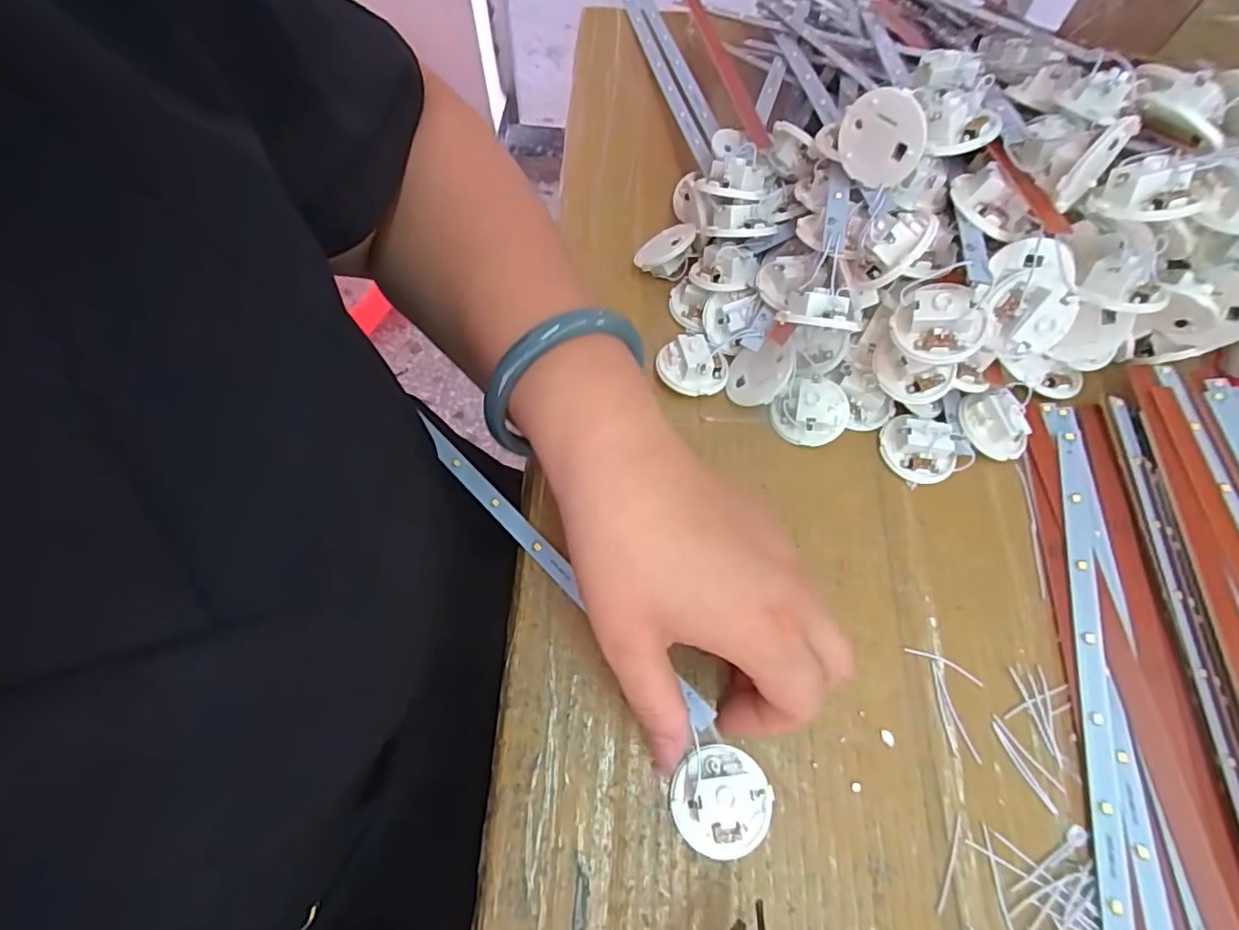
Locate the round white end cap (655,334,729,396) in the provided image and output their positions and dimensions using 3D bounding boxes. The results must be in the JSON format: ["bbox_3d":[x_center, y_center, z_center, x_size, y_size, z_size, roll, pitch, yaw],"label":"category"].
[{"bbox_3d":[0.038,-0.051,0.313,0.035,0.019,0.032,0,65,0],"label":"round white end cap"}]

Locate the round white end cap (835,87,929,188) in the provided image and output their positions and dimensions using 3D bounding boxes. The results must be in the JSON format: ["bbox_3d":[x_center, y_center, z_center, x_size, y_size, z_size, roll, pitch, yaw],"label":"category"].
[{"bbox_3d":[0.113,-0.142,0.264,0.009,0.044,0.037,-36,71,-16],"label":"round white end cap"}]

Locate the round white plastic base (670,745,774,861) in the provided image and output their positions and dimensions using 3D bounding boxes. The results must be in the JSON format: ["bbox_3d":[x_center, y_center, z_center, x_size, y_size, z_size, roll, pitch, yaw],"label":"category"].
[{"bbox_3d":[0.040,0.130,0.230,0.038,0.014,0.037,0,65,0],"label":"round white plastic base"}]

